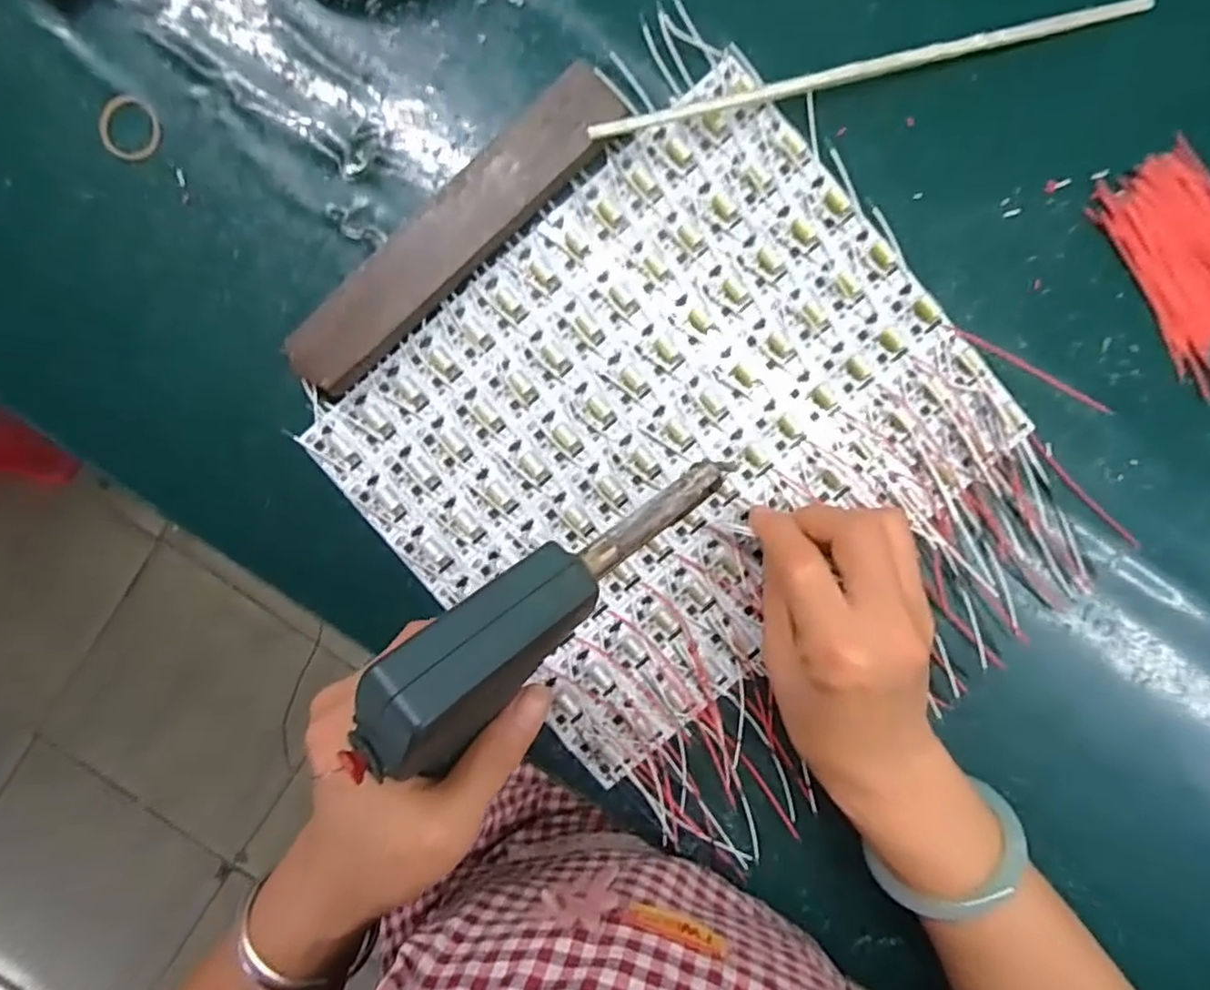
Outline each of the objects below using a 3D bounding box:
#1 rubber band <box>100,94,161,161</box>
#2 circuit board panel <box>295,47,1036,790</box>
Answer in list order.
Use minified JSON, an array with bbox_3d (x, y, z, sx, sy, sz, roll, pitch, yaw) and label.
[{"bbox_3d":[-0.241,-0.186,0.327,0.031,0.004,0.030,0,93,0],"label":"rubber band"},{"bbox_3d":[0.033,-0.030,0.329,0.288,0.004,0.251,-40,92,2],"label":"circuit board panel"}]

